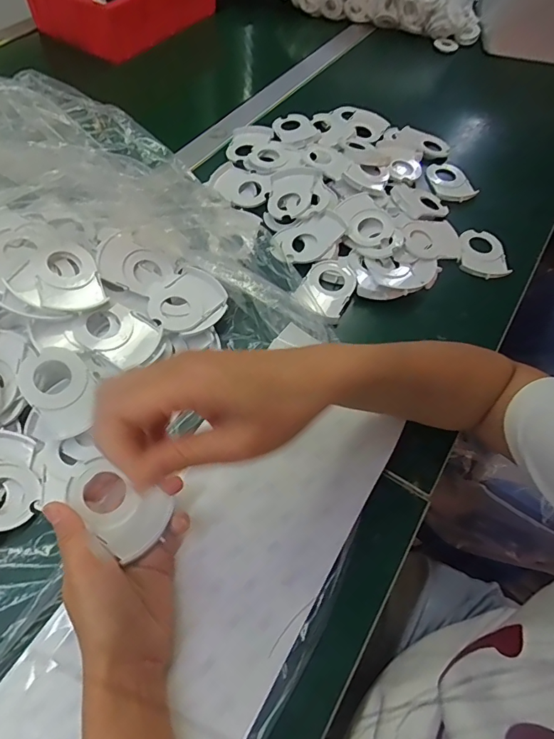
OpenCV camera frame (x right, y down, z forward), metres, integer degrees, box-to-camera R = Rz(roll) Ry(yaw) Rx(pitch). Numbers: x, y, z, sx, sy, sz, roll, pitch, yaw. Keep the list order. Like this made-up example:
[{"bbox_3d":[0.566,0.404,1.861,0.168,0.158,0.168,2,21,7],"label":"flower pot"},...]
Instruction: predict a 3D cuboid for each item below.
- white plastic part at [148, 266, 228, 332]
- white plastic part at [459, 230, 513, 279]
[{"bbox_3d":[-0.094,-0.073,0.457,0.058,0.010,0.077,41,63,20],"label":"white plastic part"},{"bbox_3d":[0.259,-0.146,0.558,0.060,0.013,0.074,10,57,2],"label":"white plastic part"}]

